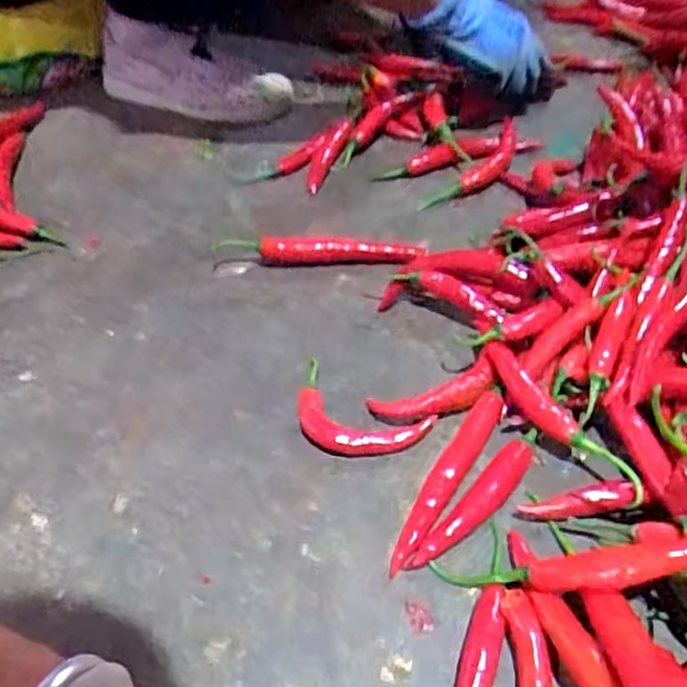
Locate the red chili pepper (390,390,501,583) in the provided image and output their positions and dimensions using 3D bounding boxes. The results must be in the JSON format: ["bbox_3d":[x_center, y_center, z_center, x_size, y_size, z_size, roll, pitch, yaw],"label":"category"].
[{"bbox_3d":[0.064,0.083,0.414,0.018,0.018,0.130,24,55,25],"label":"red chili pepper"}]

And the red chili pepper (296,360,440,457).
[{"bbox_3d":[0.005,0.050,0.453,0.100,0.012,0.055,23,55,25],"label":"red chili pepper"}]

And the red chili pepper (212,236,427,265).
[{"bbox_3d":[-0.021,-0.080,0.560,0.177,0.025,0.021,6,49,12],"label":"red chili pepper"}]

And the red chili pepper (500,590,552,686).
[{"bbox_3d":[0.090,0.176,0.325,0.022,0.016,0.104,2,62,8],"label":"red chili pepper"}]

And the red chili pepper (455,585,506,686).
[{"bbox_3d":[0.067,0.171,0.337,0.019,0.017,0.099,12,50,16],"label":"red chili pepper"}]

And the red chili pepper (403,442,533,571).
[{"bbox_3d":[0.078,0.099,0.400,0.020,0.017,0.102,34,59,31],"label":"red chili pepper"}]

